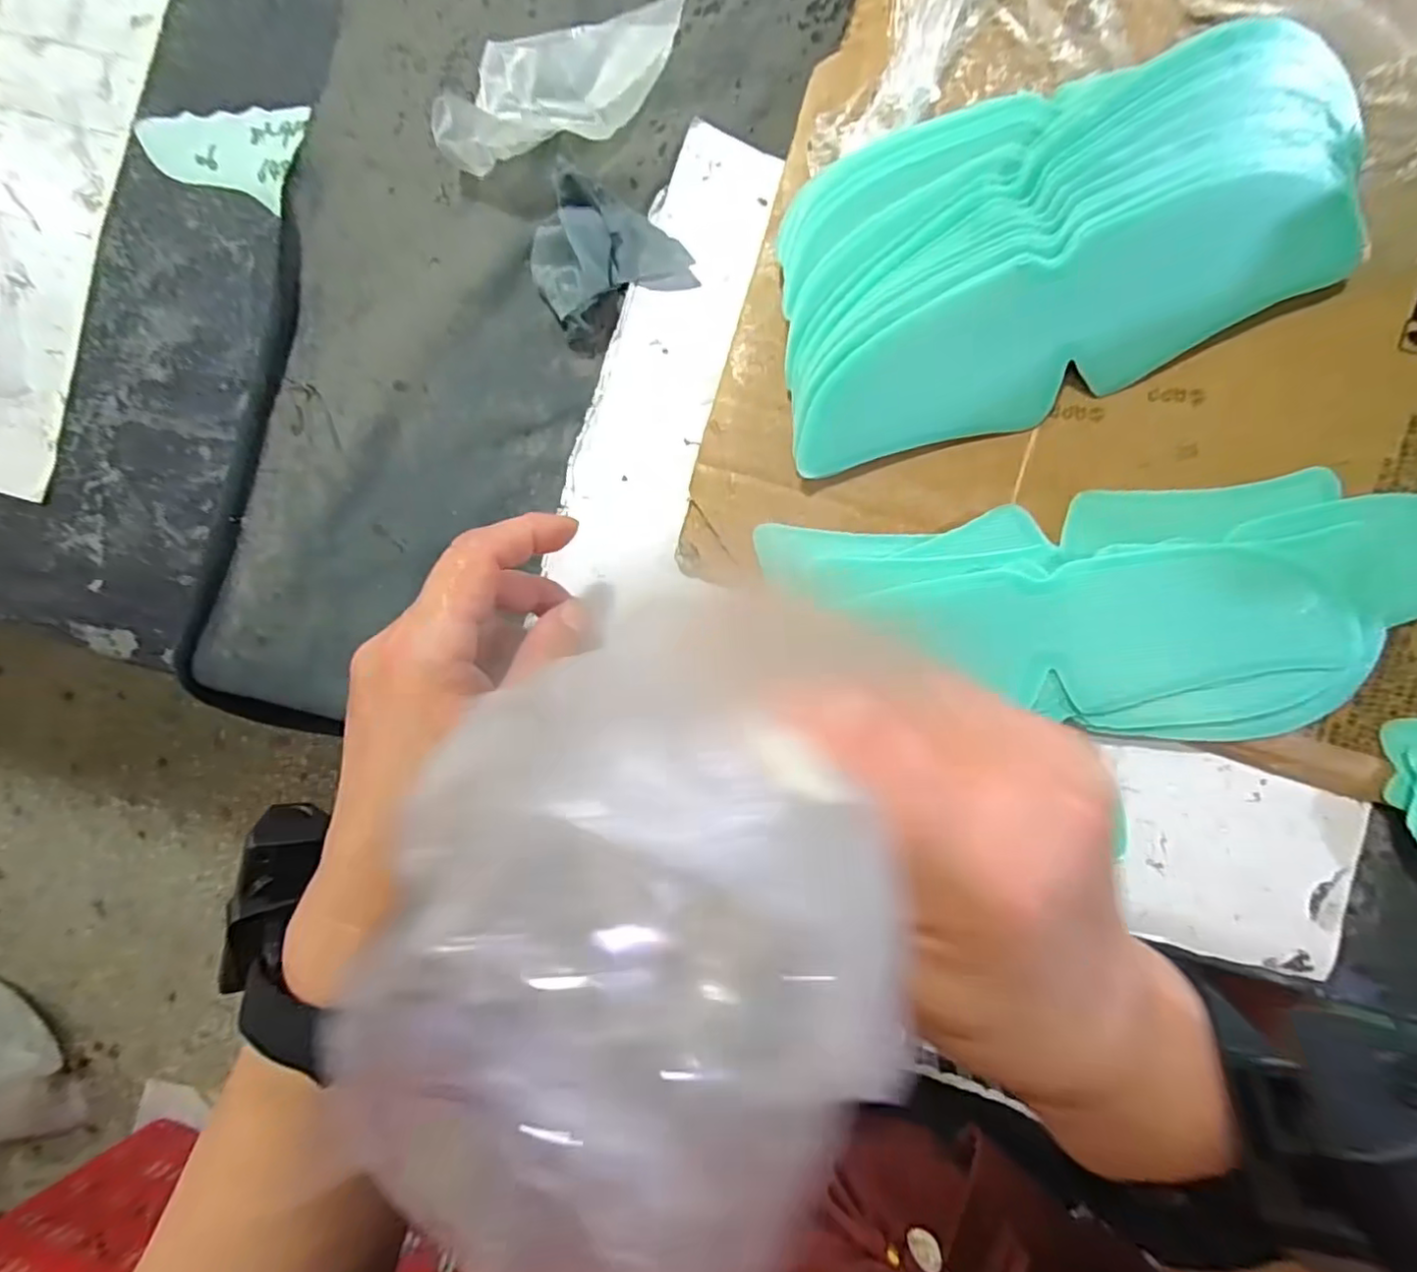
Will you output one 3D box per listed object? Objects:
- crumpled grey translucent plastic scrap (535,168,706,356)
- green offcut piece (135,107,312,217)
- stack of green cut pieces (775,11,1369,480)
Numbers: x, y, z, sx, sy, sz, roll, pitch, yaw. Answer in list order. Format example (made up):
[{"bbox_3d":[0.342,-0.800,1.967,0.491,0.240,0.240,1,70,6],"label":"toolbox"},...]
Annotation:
[{"bbox_3d":[-0.051,-0.174,0.278,0.064,0.019,0.063,-36,88,4],"label":"crumpled grey translucent plastic scrap"},{"bbox_3d":[-0.237,-0.240,0.292,0.081,0.004,0.049,21,92,3],"label":"green offcut piece"},{"bbox_3d":[0.141,-0.157,0.248,0.228,0.034,0.123,-14,90,4],"label":"stack of green cut pieces"}]

